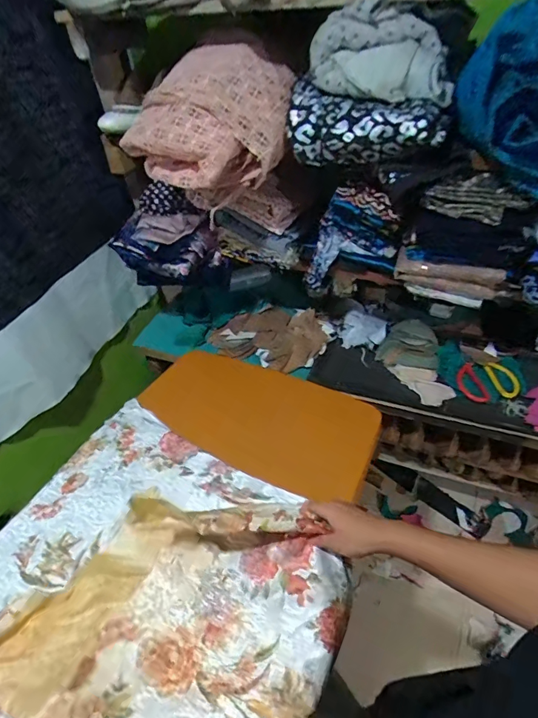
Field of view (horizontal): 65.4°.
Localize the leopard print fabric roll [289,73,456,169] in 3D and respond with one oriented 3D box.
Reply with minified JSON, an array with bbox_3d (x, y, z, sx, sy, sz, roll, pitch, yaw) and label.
[{"bbox_3d":[0.140,-0.384,0.694,0.287,0.095,0.087,21,49,28],"label":"leopard print fabric roll"}]

